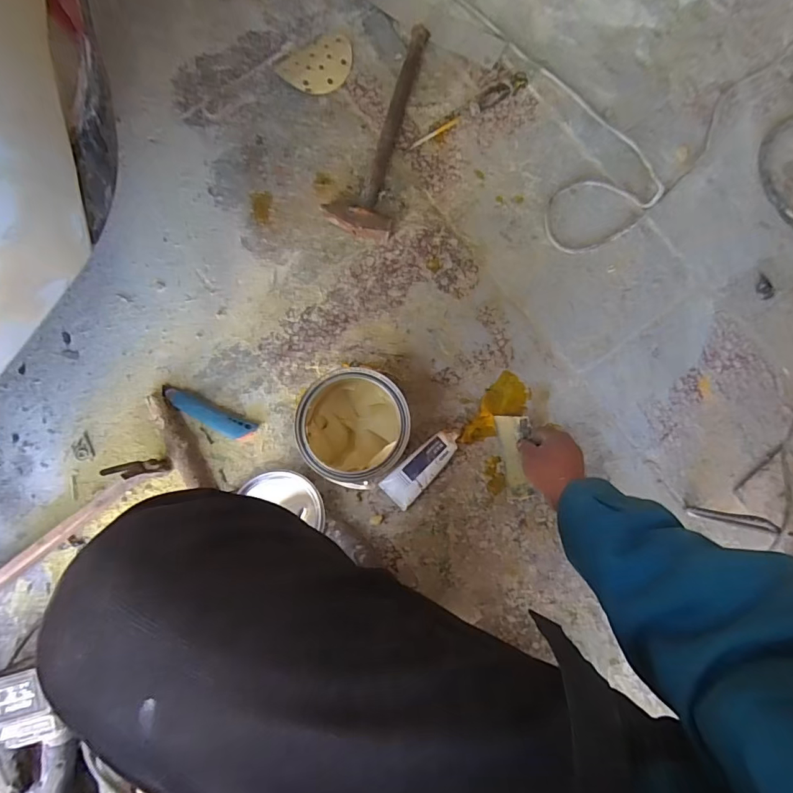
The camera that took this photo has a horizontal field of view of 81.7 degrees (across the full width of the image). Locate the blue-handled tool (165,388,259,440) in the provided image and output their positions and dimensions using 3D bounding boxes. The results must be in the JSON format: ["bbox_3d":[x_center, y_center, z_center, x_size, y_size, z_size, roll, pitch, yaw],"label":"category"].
[{"bbox_3d":[-0.303,0.030,0.734,0.155,0.021,0.035,23,81,4],"label":"blue-handled tool"}]

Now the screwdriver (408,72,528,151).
[{"bbox_3d":[0.129,-0.506,0.816,0.235,0.030,0.031,-34,82,-6],"label":"screwdriver"}]

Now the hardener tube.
[{"bbox_3d":[0.043,0.110,0.723,0.142,0.029,0.052,-43,83,-7],"label":"hardener tube"}]

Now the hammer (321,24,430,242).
[{"bbox_3d":[-0.031,-0.481,0.819,0.115,0.034,0.425,10,80,1],"label":"hammer"}]

